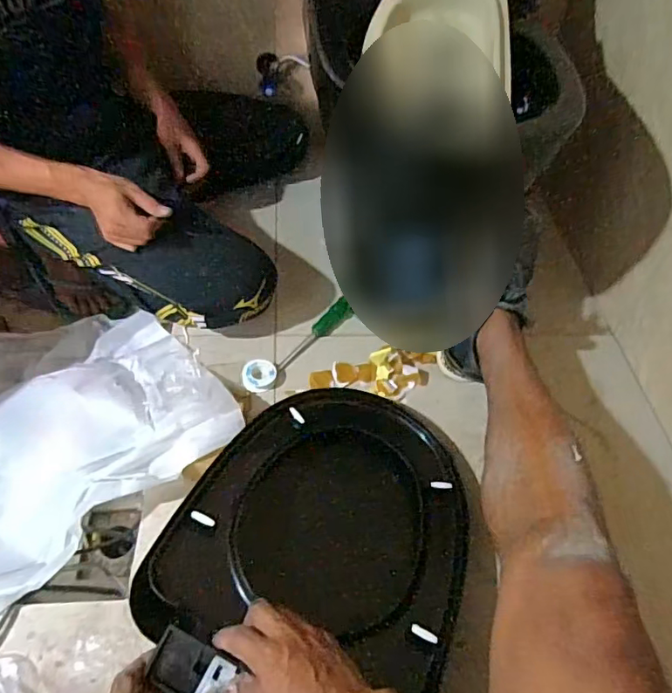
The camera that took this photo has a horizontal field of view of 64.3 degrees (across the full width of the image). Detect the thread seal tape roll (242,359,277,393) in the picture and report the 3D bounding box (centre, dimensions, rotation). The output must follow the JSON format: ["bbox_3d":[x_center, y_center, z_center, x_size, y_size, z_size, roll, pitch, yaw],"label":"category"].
[{"bbox_3d":[-0.118,0.044,0.823,0.052,0.021,0.048,2,49,-3],"label":"thread seal tape roll"}]

